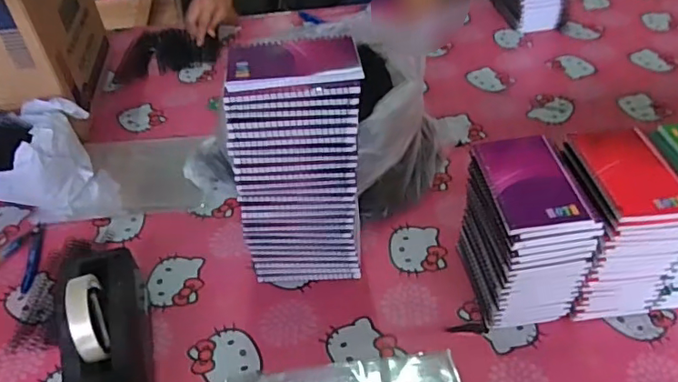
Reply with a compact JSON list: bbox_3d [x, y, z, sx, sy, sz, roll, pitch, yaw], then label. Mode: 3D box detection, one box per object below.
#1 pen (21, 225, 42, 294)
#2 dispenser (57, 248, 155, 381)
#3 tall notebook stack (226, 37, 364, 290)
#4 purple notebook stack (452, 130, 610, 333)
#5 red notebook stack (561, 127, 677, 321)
[{"bbox_3d":[-0.409,0.087,0.733,0.017,0.008,0.113,-11,43,-8],"label":"pen"},{"bbox_3d":[-0.243,0.158,0.577,0.079,0.124,0.221,-13,43,-10],"label":"dispenser"},{"bbox_3d":[-0.041,-0.019,0.631,0.138,0.288,0.091,-1,42,2],"label":"tall notebook stack"},{"bbox_3d":[0.203,0.050,0.616,0.094,0.177,0.133,-8,43,-5],"label":"purple notebook stack"},{"bbox_3d":[0.302,0.041,0.619,0.100,0.180,0.132,-7,43,-3],"label":"red notebook stack"}]

